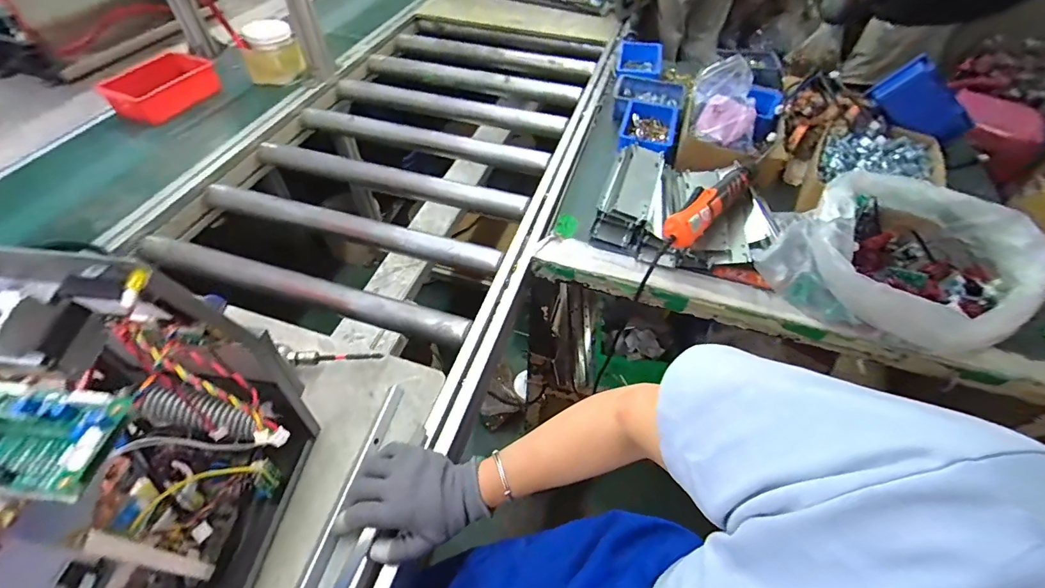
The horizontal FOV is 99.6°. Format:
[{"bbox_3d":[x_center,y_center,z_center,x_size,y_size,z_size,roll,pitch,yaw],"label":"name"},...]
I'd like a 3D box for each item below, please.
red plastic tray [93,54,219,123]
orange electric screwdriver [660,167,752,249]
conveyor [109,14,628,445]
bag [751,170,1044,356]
[{"bbox_3d":[-0.777,-0.452,0.970,0.106,0.068,0.212,22,54,15],"label":"red plastic tray"},{"bbox_3d":[0.285,-0.142,0.671,0.052,0.033,0.212,37,59,24],"label":"orange electric screwdriver"},{"bbox_3d":[-0.209,-0.380,1.017,0.701,0.092,1.169,17,53,12],"label":"conveyor"},{"bbox_3d":[0.529,-0.056,0.627,0.267,0.108,0.285,-33,60,-25],"label":"bag"}]

